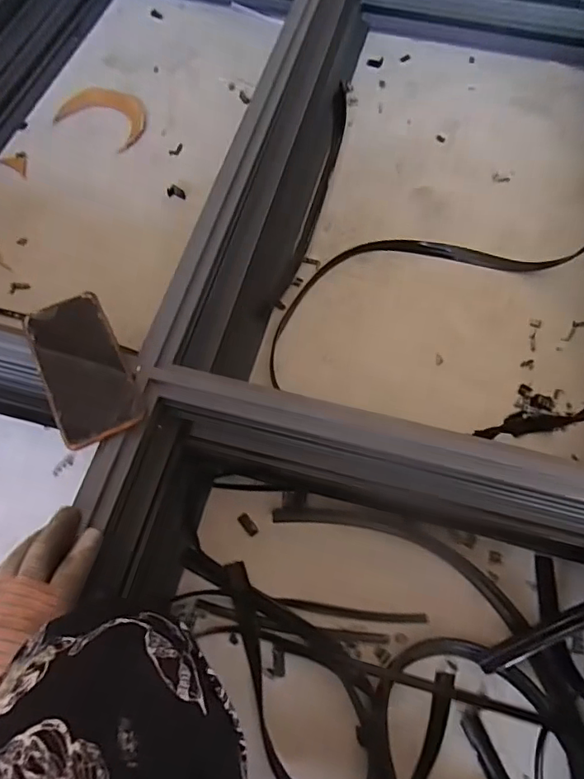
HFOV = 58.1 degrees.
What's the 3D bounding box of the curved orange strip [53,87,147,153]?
[{"bbox_3d":[-0.351,-0.523,1.001,0.186,0.013,0.141,26,66,11],"label":"curved orange strip"}]

